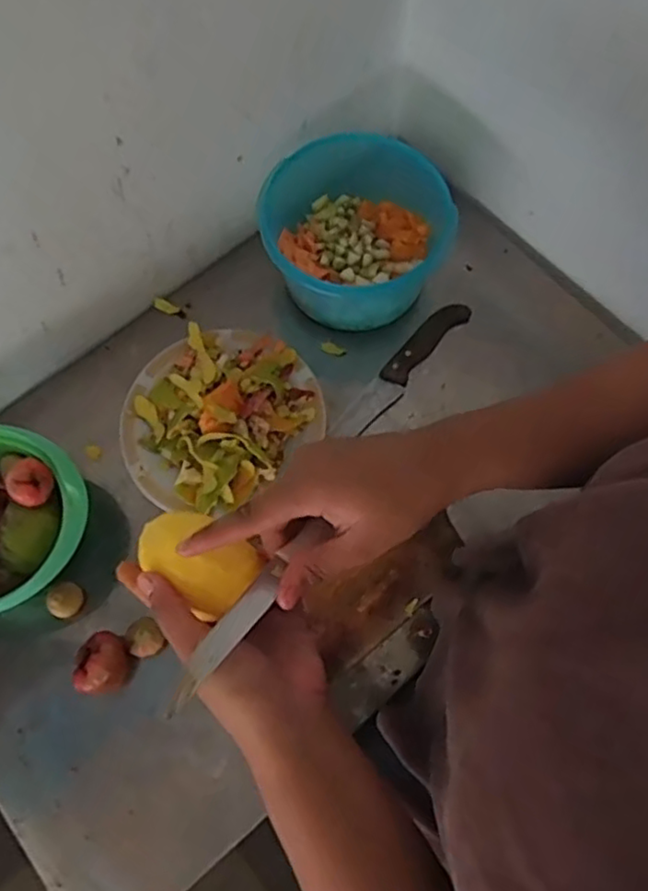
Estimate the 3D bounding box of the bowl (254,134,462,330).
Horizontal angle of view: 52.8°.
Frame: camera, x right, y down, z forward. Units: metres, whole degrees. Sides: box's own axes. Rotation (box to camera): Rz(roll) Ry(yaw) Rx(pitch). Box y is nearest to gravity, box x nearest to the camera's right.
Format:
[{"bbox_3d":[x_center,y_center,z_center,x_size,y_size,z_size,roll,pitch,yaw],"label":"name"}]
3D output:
[{"bbox_3d":[0.034,-0.237,0.731,0.197,0.123,0.186,0,70,1],"label":"bowl"}]

